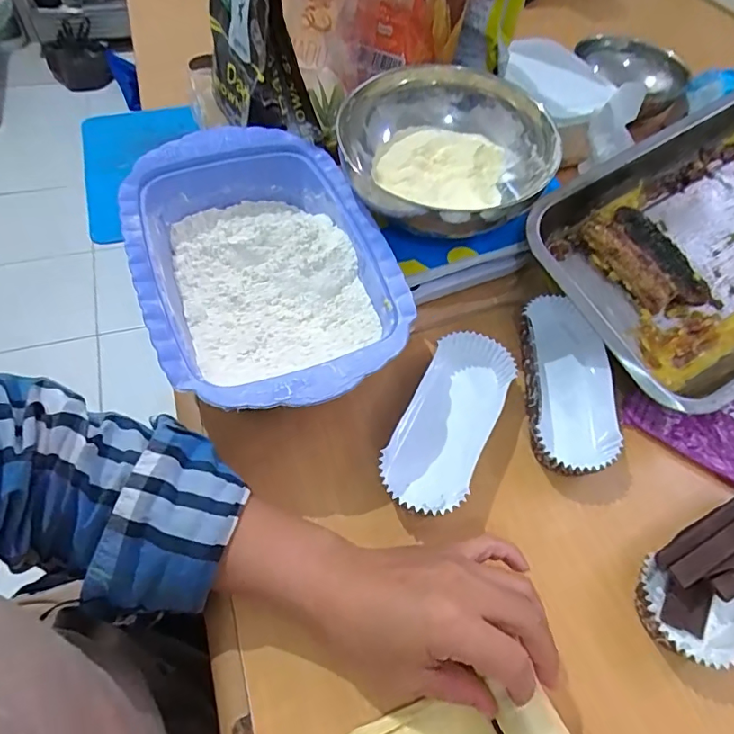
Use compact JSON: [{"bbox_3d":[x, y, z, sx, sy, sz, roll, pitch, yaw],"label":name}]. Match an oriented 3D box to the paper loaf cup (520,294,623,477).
[{"bbox_3d":[0.153,0.013,0.392,0.067,0.031,0.147,6,57,-1],"label":"paper loaf cup"}]

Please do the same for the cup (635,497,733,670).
[{"bbox_3d":[0.243,0.131,0.332,0.155,0.035,0.071,-24,62,-19],"label":"cup"}]

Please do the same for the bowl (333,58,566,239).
[{"bbox_3d":[0.066,-0.175,0.407,0.158,0.063,0.163,2,57,-3],"label":"bowl"}]

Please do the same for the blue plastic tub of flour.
[{"bbox_3d":[-0.078,-0.076,0.392,0.174,0.056,0.263,-16,60,-15],"label":"blue plastic tub of flour"}]

